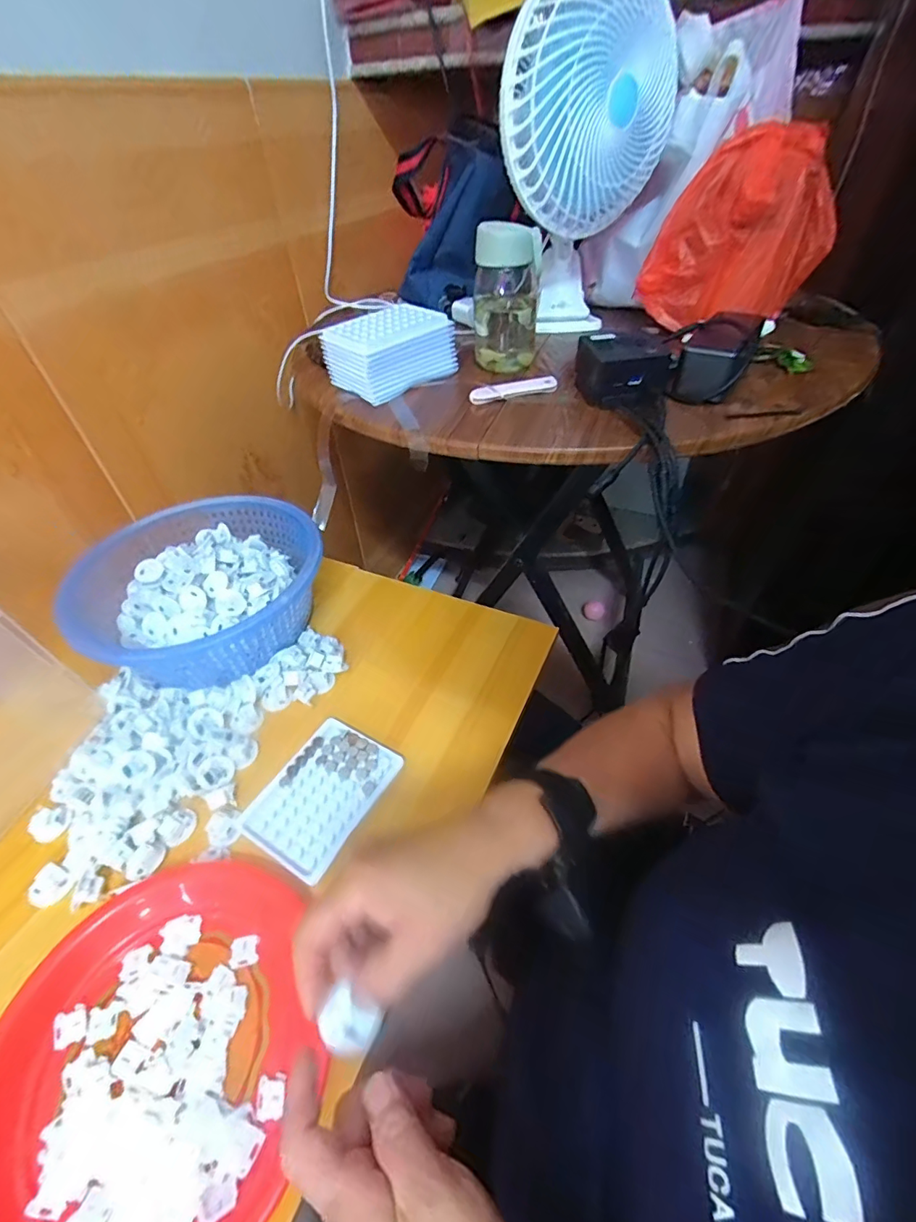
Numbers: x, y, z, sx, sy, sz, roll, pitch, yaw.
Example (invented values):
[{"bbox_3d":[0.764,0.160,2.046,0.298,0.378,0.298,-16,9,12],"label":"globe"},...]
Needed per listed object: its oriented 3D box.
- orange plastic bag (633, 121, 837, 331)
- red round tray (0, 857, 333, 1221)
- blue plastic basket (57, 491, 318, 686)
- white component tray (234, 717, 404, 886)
[{"bbox_3d":[0.315,-0.413,0.559,0.171,0.187,0.097,-20,48,-16],"label":"orange plastic bag"},{"bbox_3d":[-0.213,0.300,0.335,0.218,0.022,0.230,-2,45,2],"label":"red round tray"},{"bbox_3d":[-0.295,-0.022,0.595,0.262,0.097,0.255,-31,52,-25],"label":"blue plastic basket"},{"bbox_3d":[-0.127,0.167,0.461,0.096,0.010,0.128,22,50,23],"label":"white component tray"}]

